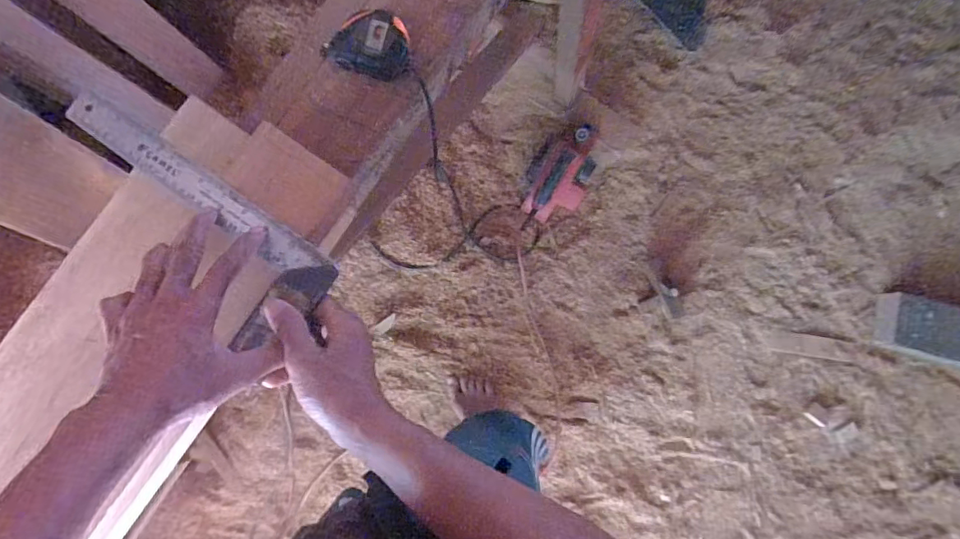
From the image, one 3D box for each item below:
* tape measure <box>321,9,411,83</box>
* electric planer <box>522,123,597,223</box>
[{"bbox_3d":[-0.118,-0.238,0.544,0.089,0.038,0.062,18,83,3],"label":"tape measure"},{"bbox_3d":[0.203,-0.249,1.266,0.155,0.125,0.243,21,83,3],"label":"electric planer"}]

